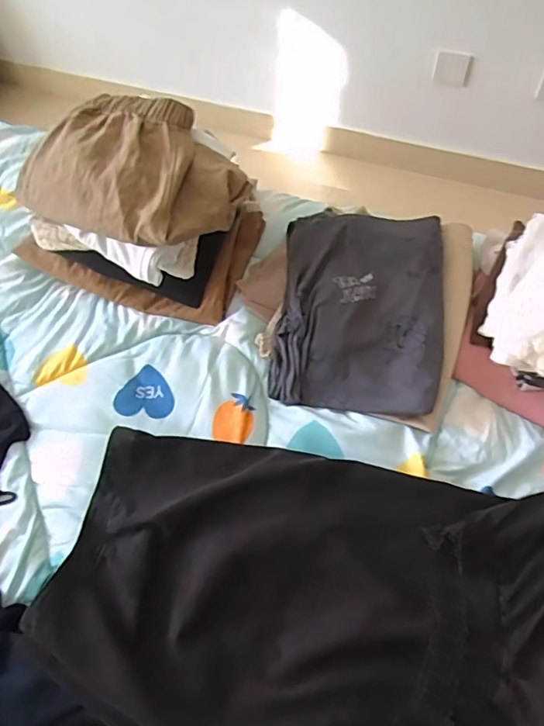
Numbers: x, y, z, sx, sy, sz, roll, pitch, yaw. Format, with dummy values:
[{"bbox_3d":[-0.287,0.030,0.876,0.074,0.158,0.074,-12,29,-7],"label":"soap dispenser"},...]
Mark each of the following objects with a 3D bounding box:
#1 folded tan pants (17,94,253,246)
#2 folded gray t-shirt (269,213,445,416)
[{"bbox_3d":[-0.216,-0.292,0.781,0.332,0.085,0.215,23,65,16],"label":"folded tan pants"},{"bbox_3d":[0.130,-0.078,0.783,0.239,0.035,0.295,5,84,9],"label":"folded gray t-shirt"}]

